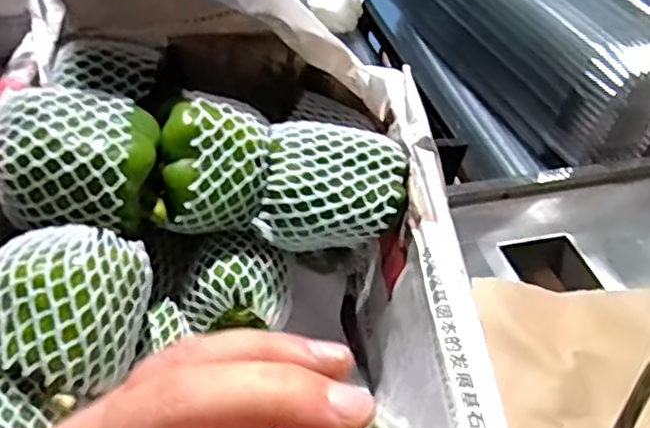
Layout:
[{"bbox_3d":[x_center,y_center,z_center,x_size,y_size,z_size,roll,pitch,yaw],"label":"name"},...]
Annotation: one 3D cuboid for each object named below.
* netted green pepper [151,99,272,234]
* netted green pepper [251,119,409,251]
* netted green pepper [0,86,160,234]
[{"bbox_3d":[-0.087,-0.037,0.526,0.085,0.082,0.088,0,45,-6],"label":"netted green pepper"},{"bbox_3d":[0.007,-0.018,0.535,0.110,0.073,0.091,11,45,5],"label":"netted green pepper"},{"bbox_3d":[-0.180,-0.038,0.478,0.108,0.073,0.081,3,45,-4],"label":"netted green pepper"}]

